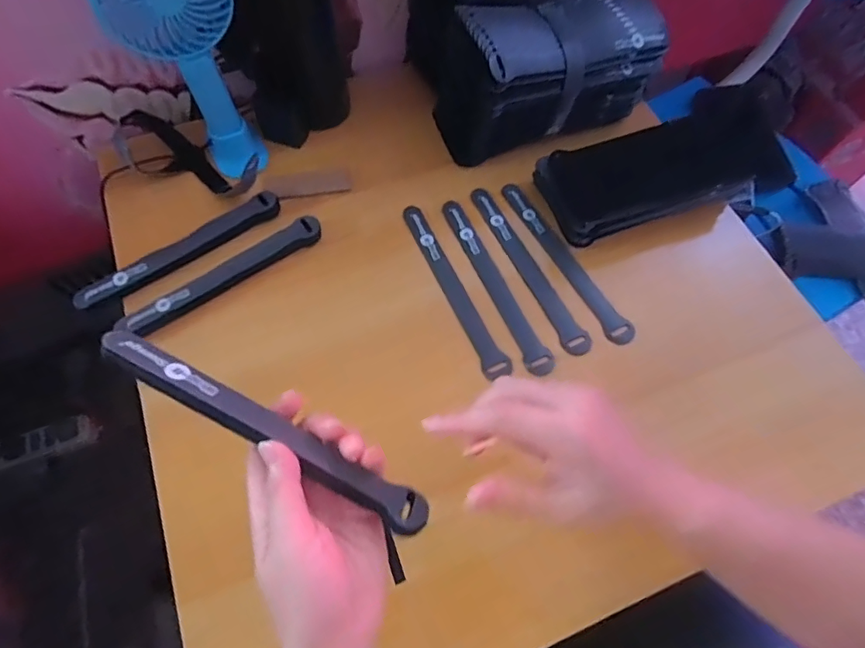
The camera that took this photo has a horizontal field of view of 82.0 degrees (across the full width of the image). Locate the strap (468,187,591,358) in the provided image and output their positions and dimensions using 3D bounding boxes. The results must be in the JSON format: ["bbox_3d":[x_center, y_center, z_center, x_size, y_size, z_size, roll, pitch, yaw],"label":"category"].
[{"bbox_3d":[0.090,-0.058,0.473,0.023,0.005,0.196,-23,68,-10],"label":"strap"}]

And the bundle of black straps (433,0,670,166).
[{"bbox_3d":[0.120,-0.263,0.506,0.224,0.110,0.100,-21,67,-9],"label":"bundle of black straps"}]

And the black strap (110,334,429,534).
[{"bbox_3d":[-0.091,0.058,0.277,0.199,0.006,0.025,31,36,0],"label":"black strap"}]

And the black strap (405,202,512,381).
[{"bbox_3d":[0.019,-0.037,0.465,0.024,0.004,0.193,-22,67,-9],"label":"black strap"}]

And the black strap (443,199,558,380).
[{"bbox_3d":[0.059,-0.042,0.465,0.023,0.006,0.193,-22,67,-9],"label":"black strap"}]

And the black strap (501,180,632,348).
[{"bbox_3d":[0.135,-0.067,0.507,0.025,0.012,0.207,-26,68,-11],"label":"black strap"}]

